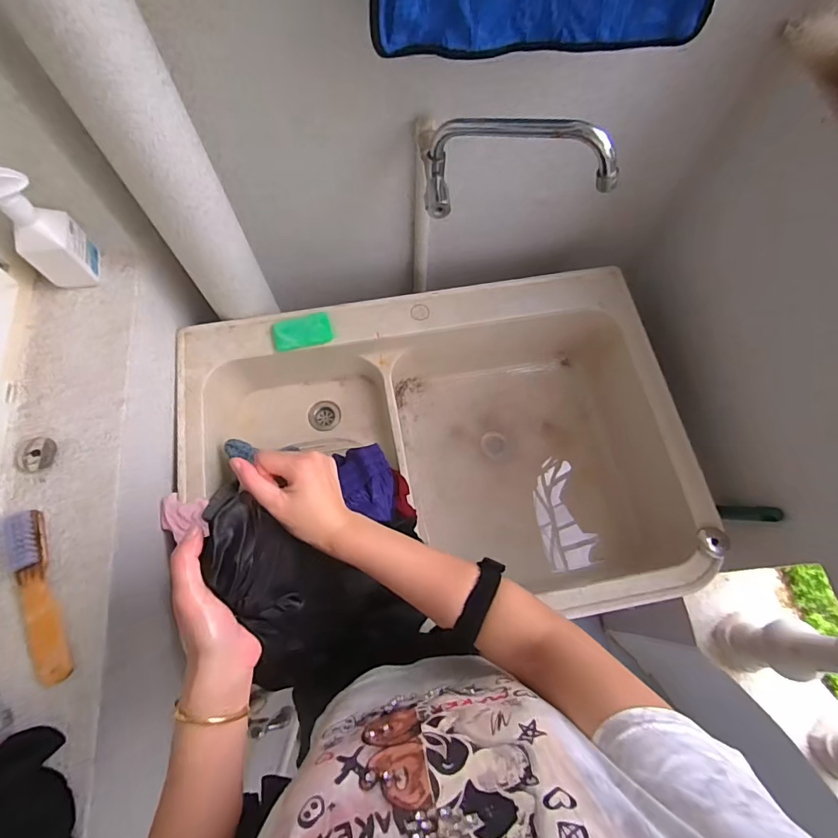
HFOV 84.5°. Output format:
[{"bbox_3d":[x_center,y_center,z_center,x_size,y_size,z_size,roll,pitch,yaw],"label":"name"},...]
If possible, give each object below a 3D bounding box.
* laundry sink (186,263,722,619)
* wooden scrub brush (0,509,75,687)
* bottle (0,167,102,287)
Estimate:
[{"bbox_3d":[0.030,0.081,0.883,0.824,0.257,0.584,-10,71,-4],"label":"laundry sink"},{"bbox_3d":[-0.447,0.204,0.535,0.037,0.039,0.198,-23,72,-9],"label":"wooden scrub brush"},{"bbox_3d":[-0.509,-0.252,0.609,0.070,0.185,0.064,-11,71,-5],"label":"bottle"}]

